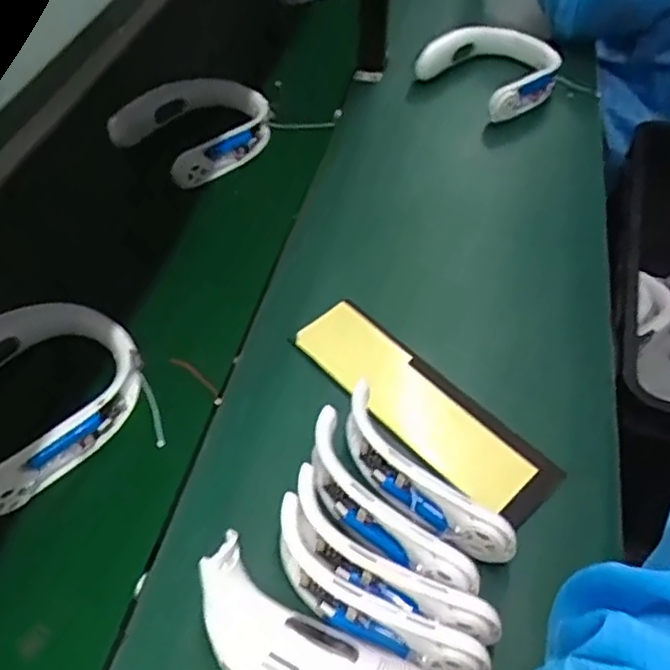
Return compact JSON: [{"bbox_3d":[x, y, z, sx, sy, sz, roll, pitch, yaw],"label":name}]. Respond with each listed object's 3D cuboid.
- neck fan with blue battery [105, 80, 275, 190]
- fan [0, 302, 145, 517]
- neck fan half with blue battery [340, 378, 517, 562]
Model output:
[{"bbox_3d":[-0.201,-0.310,0.925,0.170,0.070,0.200,38,59,26],"label":"neck fan with blue battery"},{"bbox_3d":[-0.301,0.052,0.629,0.182,0.045,0.198,35,58,24],"label":"fan"},{"bbox_3d":[0.072,0.126,0.569,0.056,0.048,0.201,-33,59,-25],"label":"neck fan half with blue battery"}]

